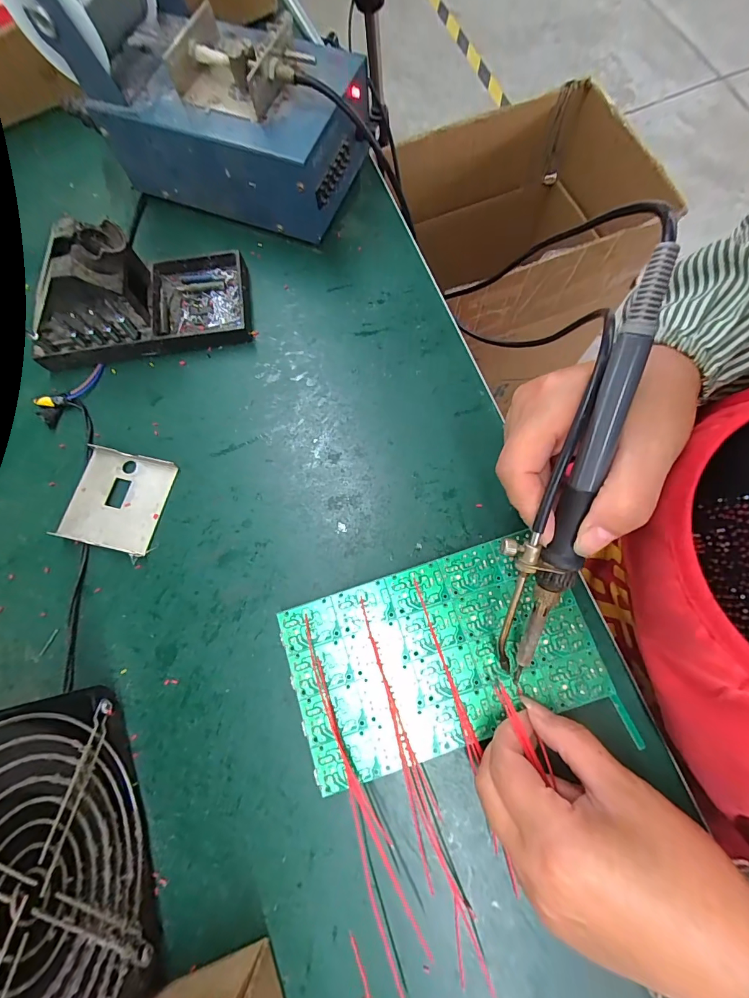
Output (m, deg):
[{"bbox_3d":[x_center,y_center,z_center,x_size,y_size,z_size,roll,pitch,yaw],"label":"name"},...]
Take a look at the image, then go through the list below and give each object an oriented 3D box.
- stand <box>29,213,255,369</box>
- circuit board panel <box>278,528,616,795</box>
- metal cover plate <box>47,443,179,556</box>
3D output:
[{"bbox_3d":[-0.184,-0.160,0.300,0.160,0.071,0.081,-8,75,0],"label":"stand"},{"bbox_3d":[0.039,0.091,0.242,0.173,0.004,0.103,-18,75,-3],"label":"circuit board panel"},{"bbox_3d":[-0.184,0.000,0.288,0.066,0.008,0.068,12,76,5],"label":"metal cover plate"}]

